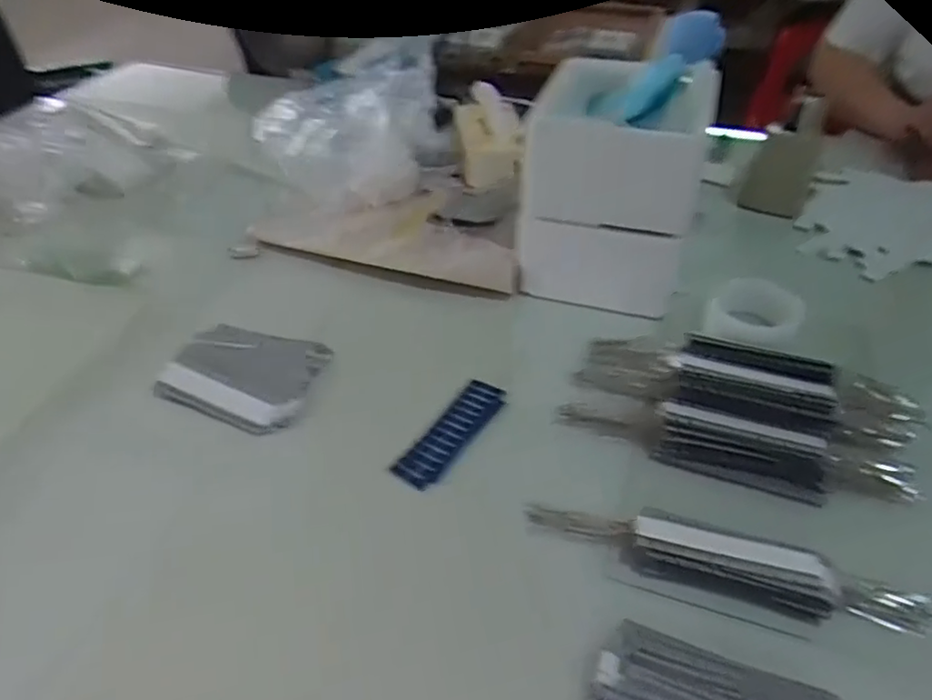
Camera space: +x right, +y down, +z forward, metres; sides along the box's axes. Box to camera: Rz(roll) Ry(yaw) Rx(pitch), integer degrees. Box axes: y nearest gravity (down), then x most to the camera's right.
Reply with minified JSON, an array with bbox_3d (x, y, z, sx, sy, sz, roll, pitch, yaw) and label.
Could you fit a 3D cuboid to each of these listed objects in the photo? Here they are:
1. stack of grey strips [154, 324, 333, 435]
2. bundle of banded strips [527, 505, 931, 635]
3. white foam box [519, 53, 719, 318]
[{"bbox_3d":[-0.213,0.022,0.650,0.132,0.011,0.111,16,49,5],"label":"stack of grey strips"},{"bbox_3d":[0.188,0.151,0.487,0.284,0.030,0.048,12,43,13],"label":"bundle of banded strips"},{"bbox_3d":[0.157,-0.184,0.727,0.164,0.196,0.191,11,43,12],"label":"white foam box"}]

